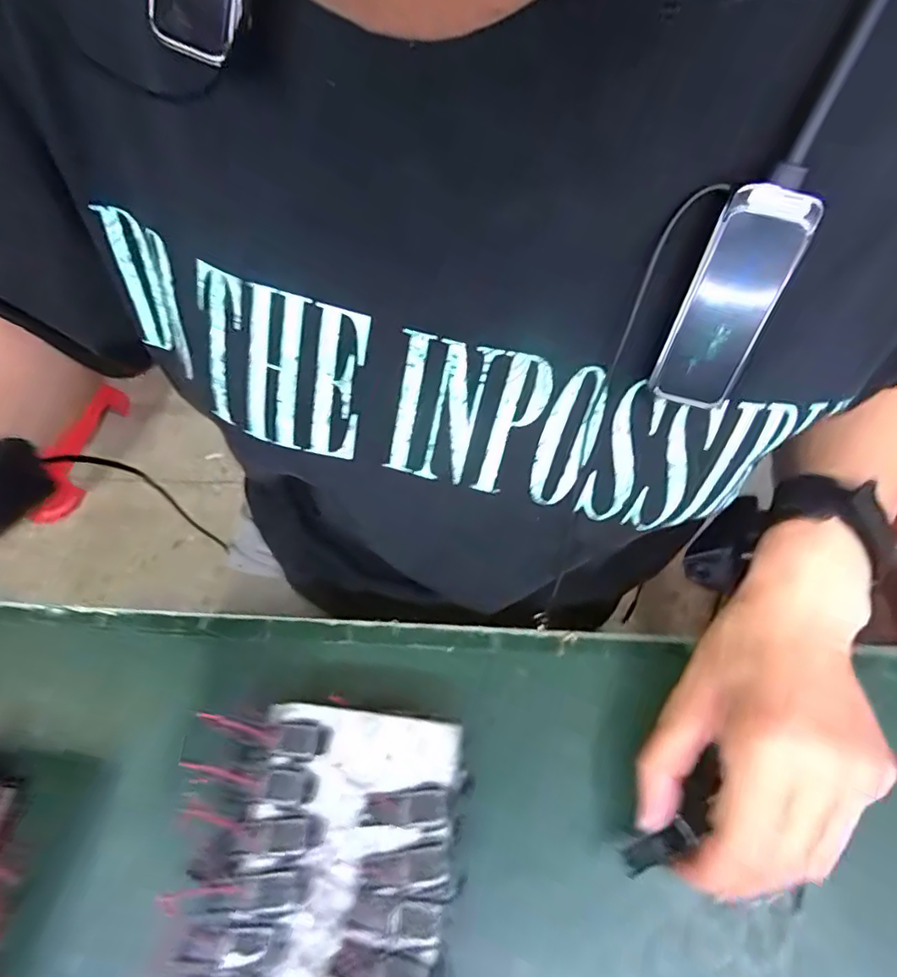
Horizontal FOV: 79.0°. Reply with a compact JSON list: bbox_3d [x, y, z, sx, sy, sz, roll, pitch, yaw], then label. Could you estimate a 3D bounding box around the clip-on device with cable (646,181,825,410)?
[{"bbox_3d":[0.086,-0.056,0.167,0.026,0.064,0.006,21,34,11],"label":"clip-on device with cable"}]

